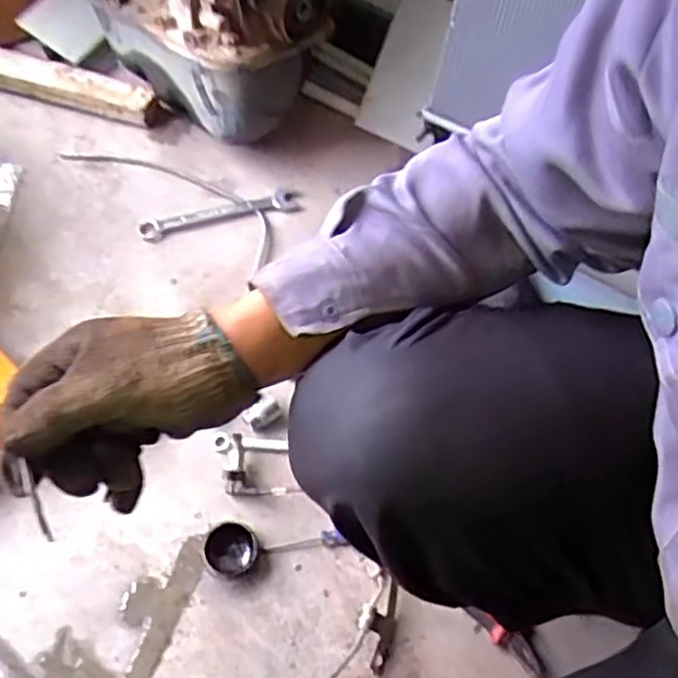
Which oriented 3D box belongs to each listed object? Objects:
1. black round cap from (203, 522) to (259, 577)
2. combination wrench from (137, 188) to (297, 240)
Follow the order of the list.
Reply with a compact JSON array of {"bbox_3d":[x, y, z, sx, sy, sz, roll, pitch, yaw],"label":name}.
[{"bbox_3d":[-0.109,0.212,0.702,0.052,0.022,0.050,2,59,-4],"label":"black round cap"},{"bbox_3d":[-0.164,-0.167,0.930,0.204,0.014,0.030,-13,62,-13],"label":"combination wrench"}]

